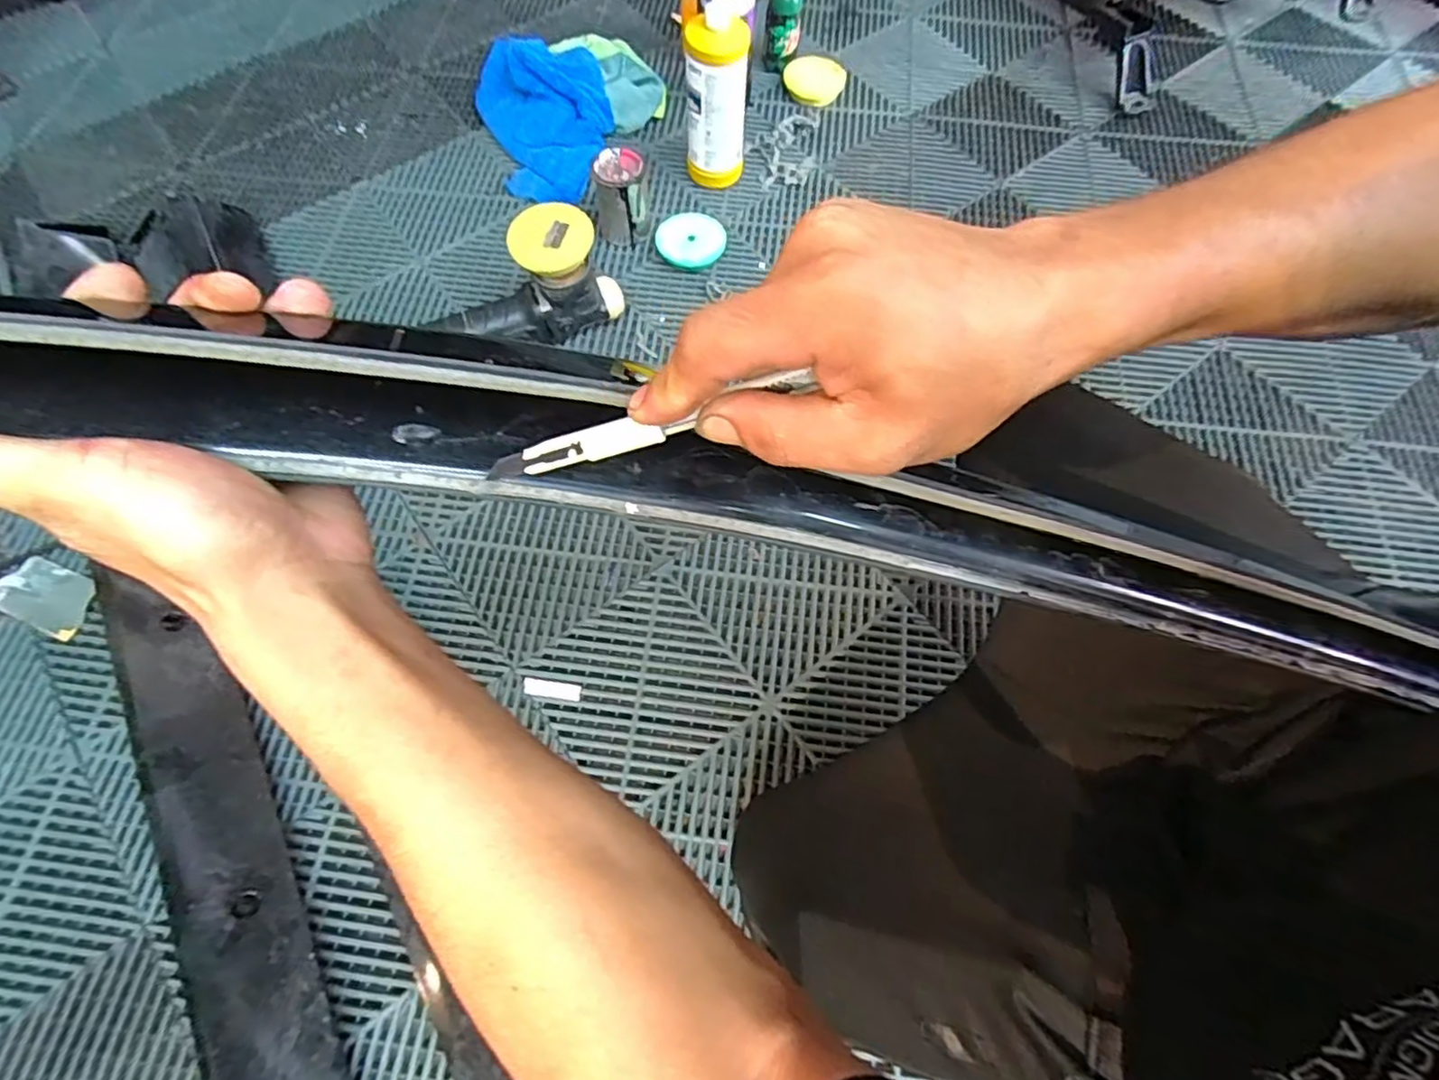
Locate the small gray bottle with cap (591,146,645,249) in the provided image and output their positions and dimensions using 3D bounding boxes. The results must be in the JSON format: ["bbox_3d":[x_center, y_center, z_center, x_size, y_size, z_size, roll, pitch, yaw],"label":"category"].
[{"bbox_3d":[-0.137,-0.478,0.929,0.071,0.097,0.072,-8,68,-5],"label":"small gray bottle with cap"}]

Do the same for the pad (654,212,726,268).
[{"bbox_3d":[-0.040,-0.426,0.946,0.096,0.034,0.083,-1,67,-2],"label":"pad"}]

